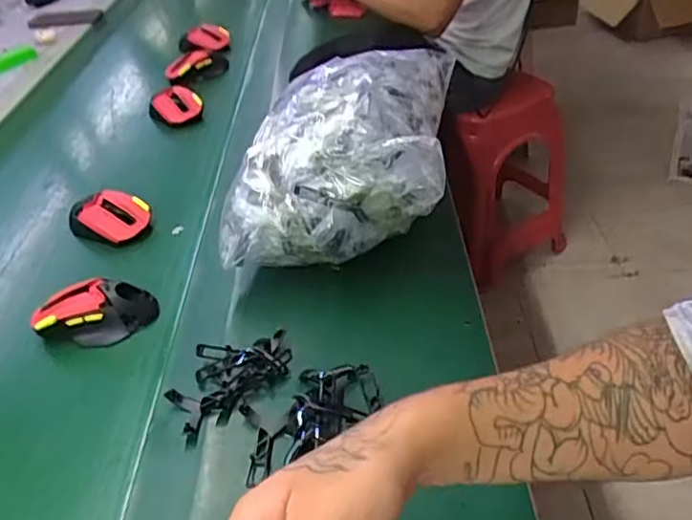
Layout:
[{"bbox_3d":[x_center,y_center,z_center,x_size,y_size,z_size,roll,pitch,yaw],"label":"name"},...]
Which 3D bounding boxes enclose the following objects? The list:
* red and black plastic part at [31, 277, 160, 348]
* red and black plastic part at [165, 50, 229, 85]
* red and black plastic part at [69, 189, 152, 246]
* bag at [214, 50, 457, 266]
[{"bbox_3d":[-0.248,0.051,0.629,0.109,0.043,0.049,-6,37,0],"label":"red and black plastic part"},{"bbox_3d":[-0.264,-0.344,1.121,0.107,0.064,0.035,-14,38,-10],"label":"red and black plastic part"},{"bbox_3d":[-0.278,-0.050,0.761,0.093,0.047,0.071,14,42,24],"label":"red and black plastic part"},{"bbox_3d":[-0.001,-0.127,0.693,0.218,0.141,0.292,1,38,8],"label":"bag"}]

